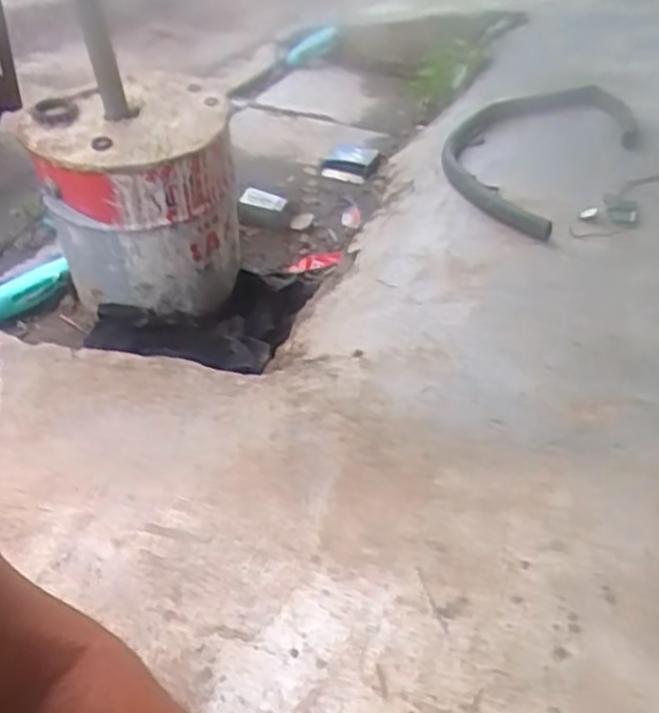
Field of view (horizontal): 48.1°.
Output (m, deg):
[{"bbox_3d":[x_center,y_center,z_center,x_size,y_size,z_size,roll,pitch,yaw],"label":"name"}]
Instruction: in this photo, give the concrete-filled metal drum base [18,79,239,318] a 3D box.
[{"bbox_3d":[-0.292,-0.235,1.135,0.289,0.271,0.257,-5,38,-10],"label":"concrete-filled metal drum base"}]

